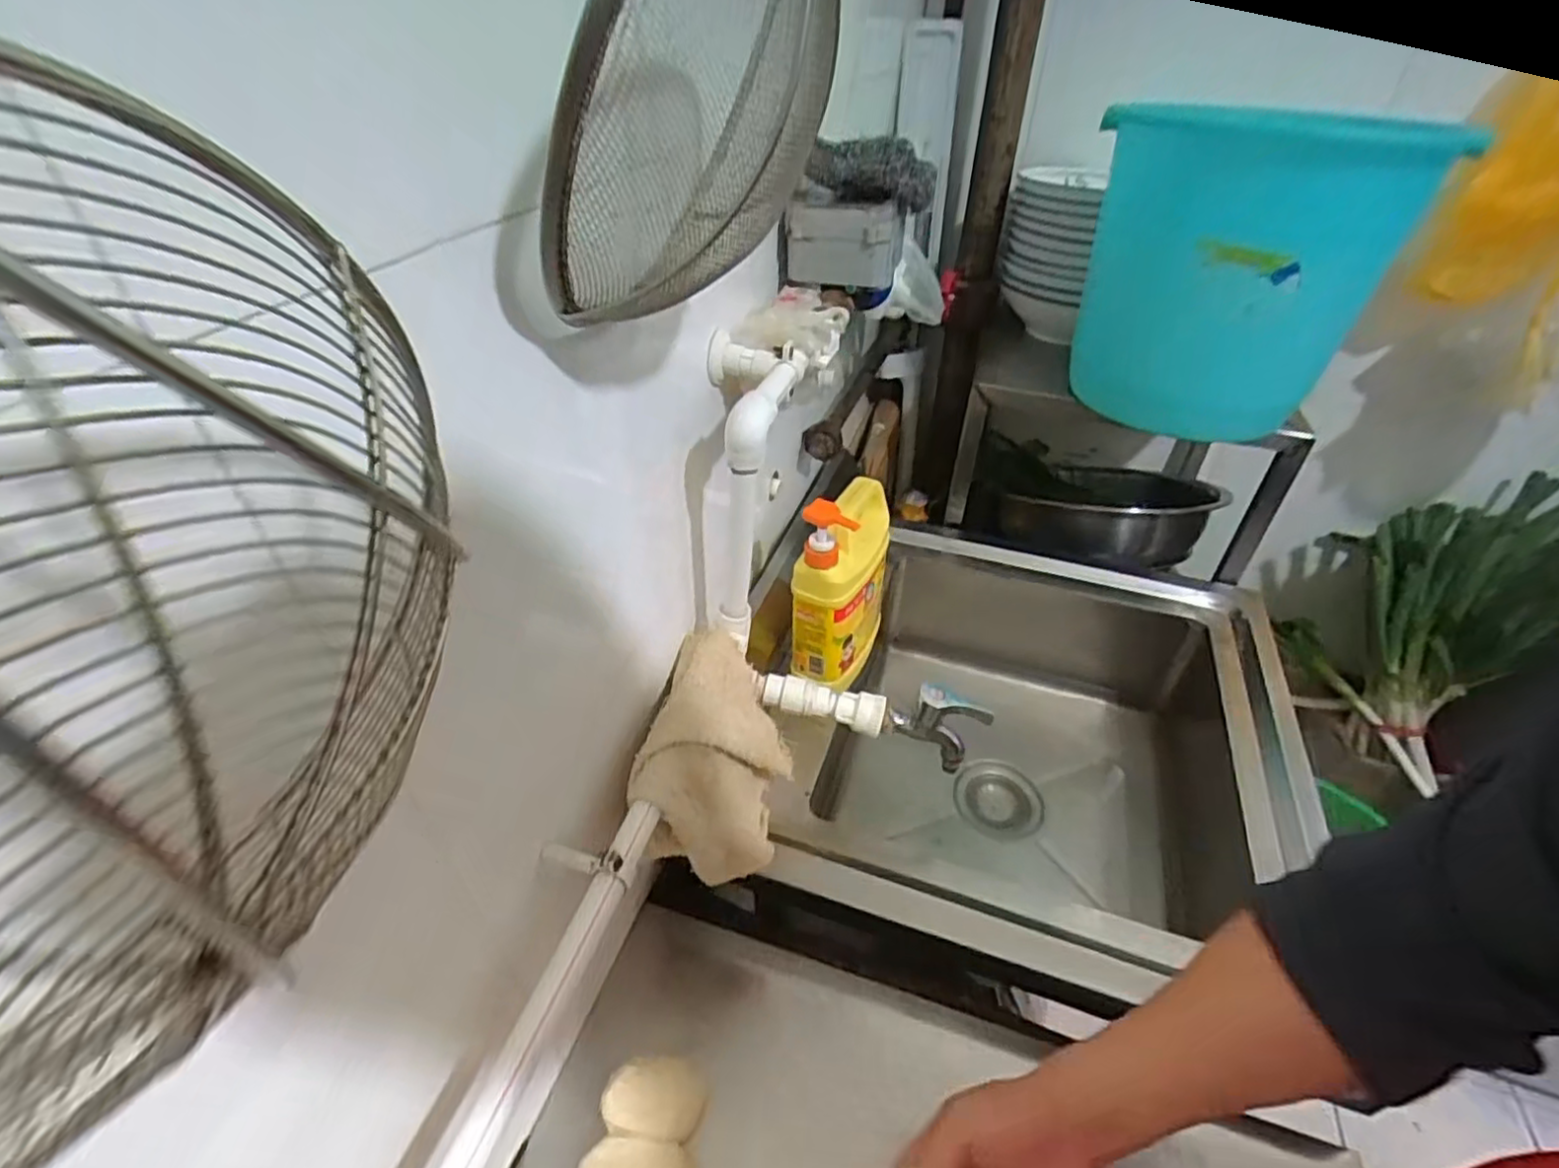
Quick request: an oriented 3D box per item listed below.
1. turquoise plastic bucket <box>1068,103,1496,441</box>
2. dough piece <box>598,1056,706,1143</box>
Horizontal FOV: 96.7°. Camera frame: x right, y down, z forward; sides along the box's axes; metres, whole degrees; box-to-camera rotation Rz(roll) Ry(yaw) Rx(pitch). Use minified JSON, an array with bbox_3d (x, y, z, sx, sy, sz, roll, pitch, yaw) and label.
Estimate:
[{"bbox_3d":[0.423,-0.277,0.667,0.265,0.310,0.265,1,40,-1],"label":"turquoise plastic bucket"},{"bbox_3d":[-0.094,0.385,0.521,0.073,0.040,0.055,4,40,4],"label":"dough piece"}]

